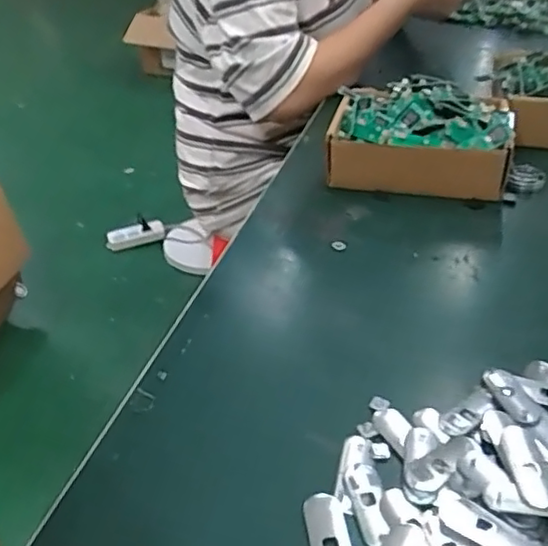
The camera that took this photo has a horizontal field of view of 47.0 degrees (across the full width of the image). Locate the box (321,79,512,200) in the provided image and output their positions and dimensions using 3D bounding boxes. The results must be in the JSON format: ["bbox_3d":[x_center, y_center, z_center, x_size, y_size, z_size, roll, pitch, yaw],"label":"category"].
[{"bbox_3d":[0.146,-0.140,0.639,0.172,0.086,0.120,6,36,13],"label":"box"}]

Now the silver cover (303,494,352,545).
[{"bbox_3d":[0.028,0.131,0.311,0.019,0.004,0.052,-8,35,-6],"label":"silver cover"}]

